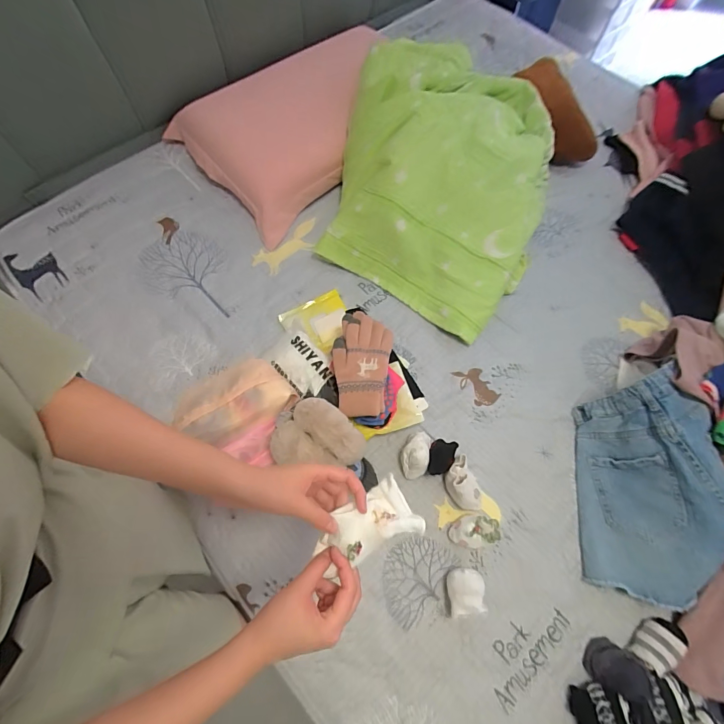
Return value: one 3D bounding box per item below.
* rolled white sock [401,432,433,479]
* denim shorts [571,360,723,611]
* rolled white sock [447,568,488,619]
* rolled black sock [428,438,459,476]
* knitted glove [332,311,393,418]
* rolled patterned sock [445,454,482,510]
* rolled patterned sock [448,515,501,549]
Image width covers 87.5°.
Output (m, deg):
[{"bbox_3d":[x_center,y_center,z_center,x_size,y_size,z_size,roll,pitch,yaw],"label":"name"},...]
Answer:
[{"bbox_3d":[0.101,0.174,0.714,0.052,0.057,0.090,15,67,6],"label":"rolled white sock"},{"bbox_3d":[0.498,0.211,0.657,0.165,0.147,0.362,9,67,3],"label":"denim shorts"},{"bbox_3d":[0.174,0.387,0.638,0.060,0.047,0.071,-3,67,-2],"label":"rolled white sock"},{"bbox_3d":[0.149,0.183,0.718,0.047,0.037,0.068,18,68,7],"label":"rolled black sock"},{"bbox_3d":[-0.002,0.000,0.705,0.102,0.029,0.196,7,67,3],"label":"knitted glove"},{"bbox_3d":[0.187,0.227,0.693,0.062,0.053,0.094,-25,69,-11],"label":"rolled patterned sock"},{"bbox_3d":[0.199,0.301,0.670,0.080,0.041,0.053,1,67,0],"label":"rolled patterned sock"}]

